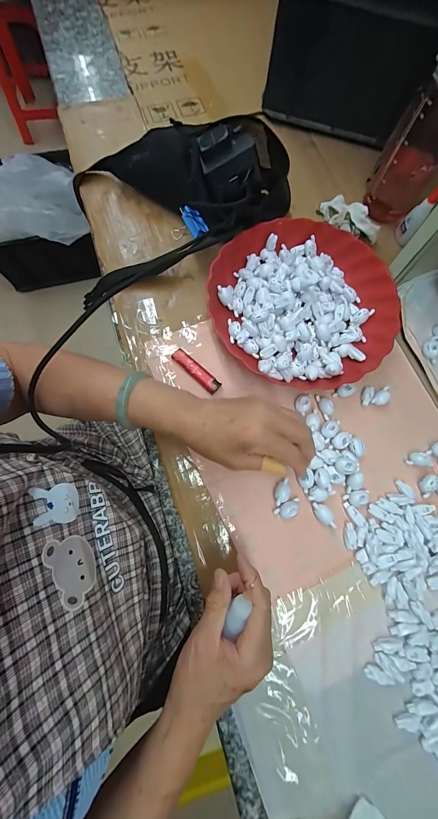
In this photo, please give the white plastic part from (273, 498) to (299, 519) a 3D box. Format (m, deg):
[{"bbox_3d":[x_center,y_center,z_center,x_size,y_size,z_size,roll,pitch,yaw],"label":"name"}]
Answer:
[{"bbox_3d":[0.080,0.116,0.338,0.031,0.014,0.017,-15,75,-4],"label":"white plastic part"}]

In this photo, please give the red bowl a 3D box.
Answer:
[{"bbox_3d":[0.116,-0.143,0.388,0.232,0.037,0.234,0,75,0],"label":"red bowl"}]

